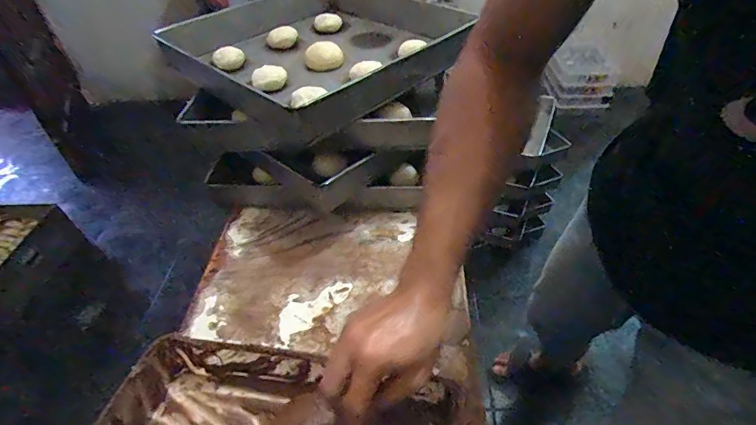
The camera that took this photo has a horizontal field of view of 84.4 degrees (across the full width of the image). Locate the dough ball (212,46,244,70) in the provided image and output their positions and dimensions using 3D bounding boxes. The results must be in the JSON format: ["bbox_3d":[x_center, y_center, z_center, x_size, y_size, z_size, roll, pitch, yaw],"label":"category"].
[{"bbox_3d":[-0.265,-0.276,0.743,0.051,0.027,0.054,-15,44,-12],"label":"dough ball"}]

